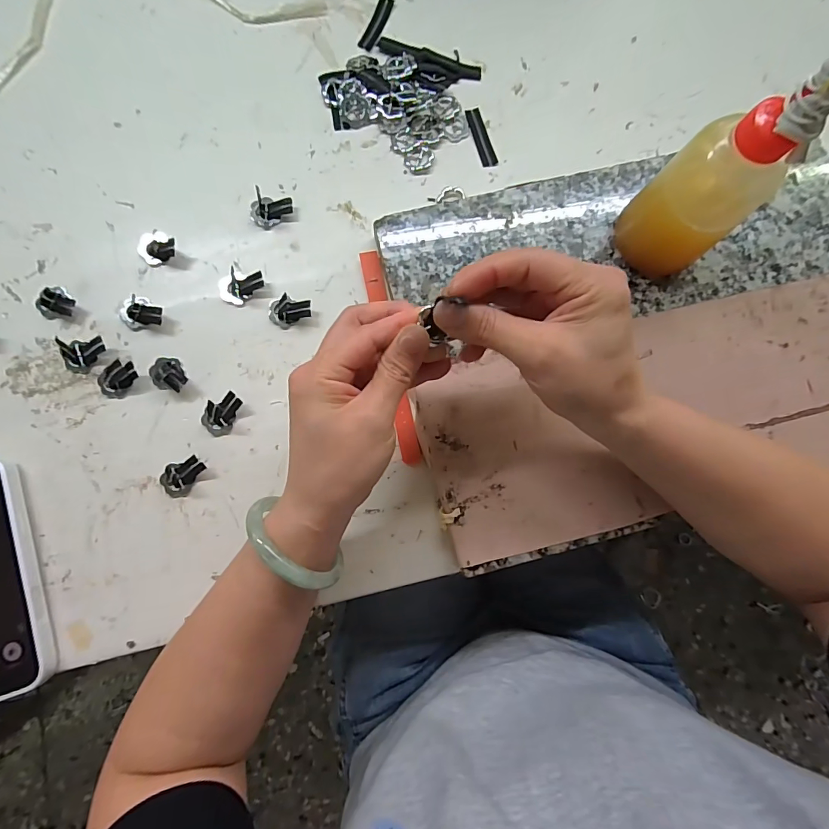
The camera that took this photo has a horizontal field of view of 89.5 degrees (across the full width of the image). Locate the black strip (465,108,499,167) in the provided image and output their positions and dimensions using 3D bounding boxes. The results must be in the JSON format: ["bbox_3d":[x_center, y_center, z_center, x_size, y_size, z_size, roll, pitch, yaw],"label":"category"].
[{"bbox_3d":[0.059,-0.243,0.365,0.015,0.004,0.055,-16,83,-3],"label":"black strip"}]

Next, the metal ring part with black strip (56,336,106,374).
[{"bbox_3d":[-0.256,-0.047,0.322,0.028,0.019,0.029,9,83,0],"label":"metal ring part with black strip"}]

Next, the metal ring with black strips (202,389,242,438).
[{"bbox_3d":[-0.149,-0.001,0.319,0.023,0.017,0.036,26,83,2],"label":"metal ring with black strips"}]

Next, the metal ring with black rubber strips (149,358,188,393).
[{"bbox_3d":[-0.191,-0.032,0.324,0.031,0.014,0.024,13,83,0],"label":"metal ring with black rubber strips"}]

